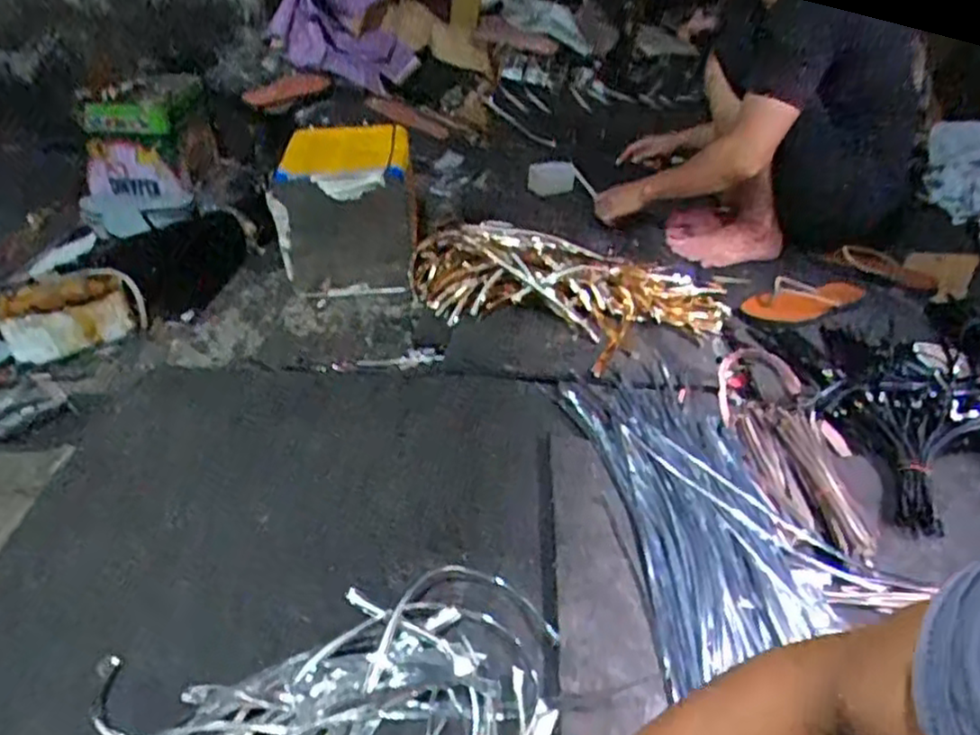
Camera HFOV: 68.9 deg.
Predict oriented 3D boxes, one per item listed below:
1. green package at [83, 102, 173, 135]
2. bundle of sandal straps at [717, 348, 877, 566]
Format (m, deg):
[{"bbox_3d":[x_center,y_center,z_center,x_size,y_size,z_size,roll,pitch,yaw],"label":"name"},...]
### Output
[{"bbox_3d":[-0.850,-0.582,1.662,0.187,0.063,0.043,-6,36,-11],"label":"green package"},{"bbox_3d":[0.414,0.093,1.018,0.124,0.038,0.402,4,32,2],"label":"bundle of sandal straps"}]

